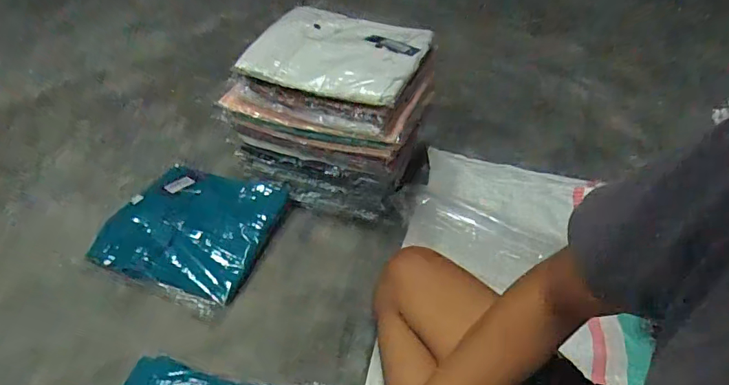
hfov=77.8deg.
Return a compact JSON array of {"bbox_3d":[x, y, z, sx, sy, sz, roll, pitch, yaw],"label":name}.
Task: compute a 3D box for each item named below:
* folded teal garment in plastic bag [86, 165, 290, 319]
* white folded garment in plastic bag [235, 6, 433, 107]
[{"bbox_3d":[-0.293,0.058,0.786,0.257,0.030,0.258,16,45,11],"label":"folded teal garment in plastic bag"},{"bbox_3d":[-0.037,-0.243,0.771,0.262,0.042,0.231,17,45,12],"label":"white folded garment in plastic bag"}]

